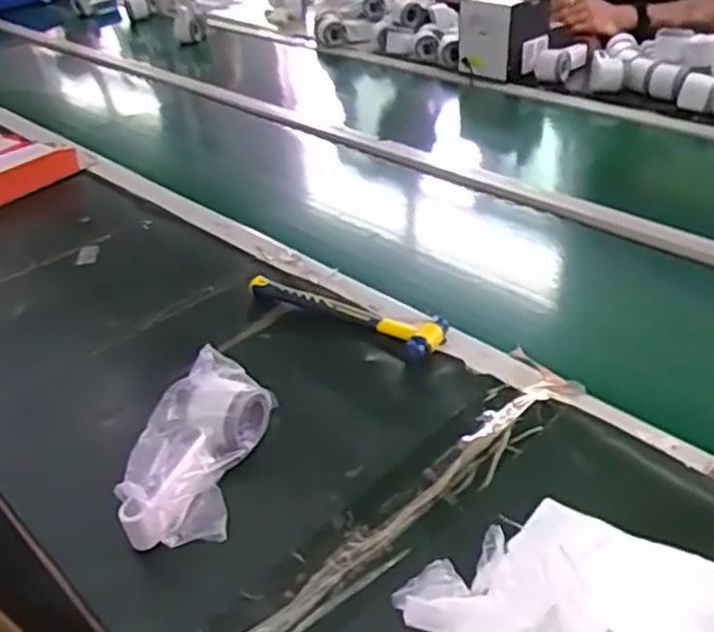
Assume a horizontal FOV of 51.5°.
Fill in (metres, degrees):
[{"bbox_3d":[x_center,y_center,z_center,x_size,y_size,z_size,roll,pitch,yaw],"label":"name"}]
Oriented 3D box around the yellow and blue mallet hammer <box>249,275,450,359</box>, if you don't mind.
[{"bbox_3d":[-0.018,-0.009,0.812,0.242,0.020,0.049,18,41,29],"label":"yellow and blue mallet hammer"}]

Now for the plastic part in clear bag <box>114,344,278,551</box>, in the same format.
[{"bbox_3d":[-0.135,0.110,0.625,0.077,0.084,0.170,5,37,14],"label":"plastic part in clear bag"}]

